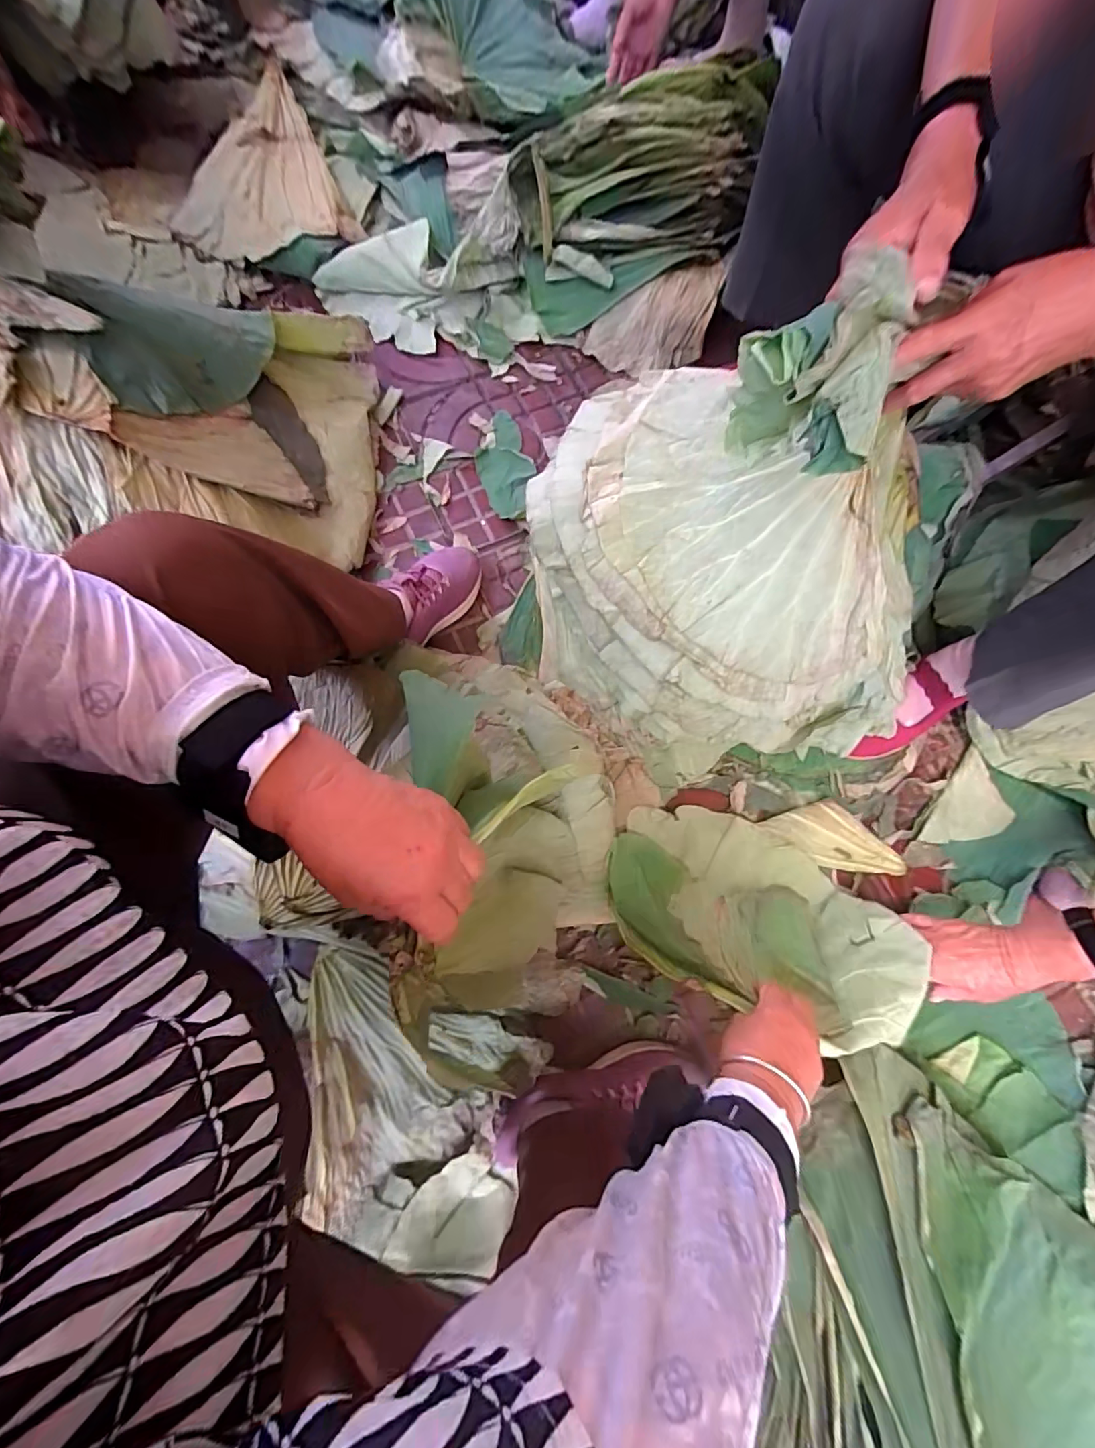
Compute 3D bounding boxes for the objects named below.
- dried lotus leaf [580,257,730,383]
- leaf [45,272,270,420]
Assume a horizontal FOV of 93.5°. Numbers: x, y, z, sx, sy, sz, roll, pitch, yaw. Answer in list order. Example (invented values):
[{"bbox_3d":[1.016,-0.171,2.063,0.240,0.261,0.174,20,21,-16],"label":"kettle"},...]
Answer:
[{"bbox_3d":[0.182,-0.653,0.860,0.256,0.047,0.133,-22,97,23],"label":"dried lotus leaf"},{"bbox_3d":[-0.431,-0.452,0.619,0.230,0.042,0.163,-37,101,-44],"label":"leaf"}]

